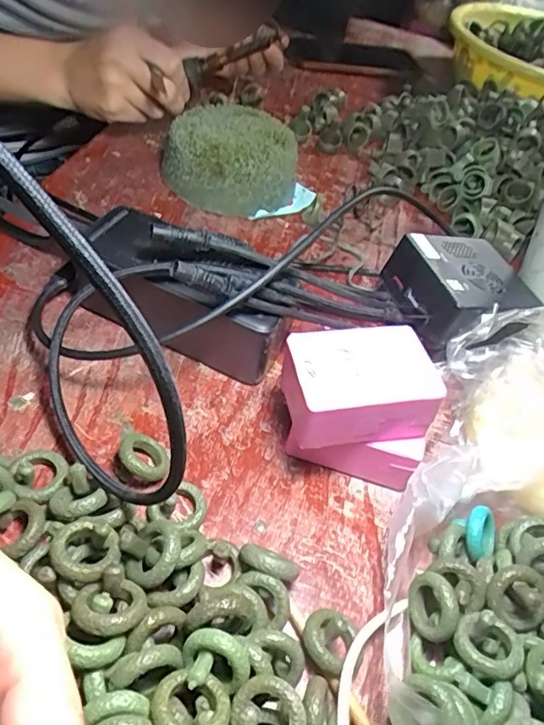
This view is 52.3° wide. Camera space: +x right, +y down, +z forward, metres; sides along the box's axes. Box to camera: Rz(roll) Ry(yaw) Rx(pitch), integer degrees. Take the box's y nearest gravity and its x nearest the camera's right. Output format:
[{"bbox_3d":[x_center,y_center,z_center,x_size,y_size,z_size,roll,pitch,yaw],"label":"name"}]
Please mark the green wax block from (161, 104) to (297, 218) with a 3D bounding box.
[{"bbox_3d":[-0.032,-0.168,0.447,0.103,0.044,0.095,11,47,-3],"label":"green wax block"}]

